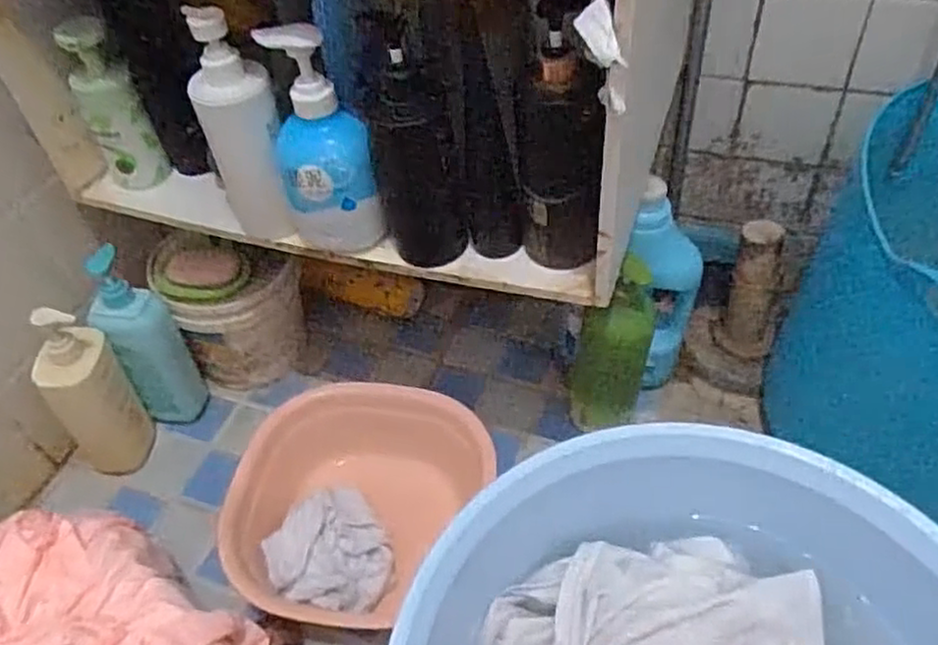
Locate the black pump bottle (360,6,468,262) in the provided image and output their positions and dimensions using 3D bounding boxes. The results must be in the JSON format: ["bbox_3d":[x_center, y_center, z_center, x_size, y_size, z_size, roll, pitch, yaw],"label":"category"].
[{"bbox_3d":[-0.047,-0.144,0.616,0.065,0.198,0.070,-14,47,-7],"label":"black pump bottle"}]

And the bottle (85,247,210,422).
[{"bbox_3d":[-0.386,0.030,0.868,0.078,0.262,0.053,-34,53,-23],"label":"bottle"}]

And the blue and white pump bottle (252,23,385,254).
[{"bbox_3d":[-0.126,-0.146,0.617,0.077,0.191,0.068,-18,48,-11],"label":"blue and white pump bottle"}]

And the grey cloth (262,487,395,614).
[{"bbox_3d":[-0.151,0.251,0.777,0.127,0.050,0.131,-20,49,-13],"label":"grey cloth"}]

